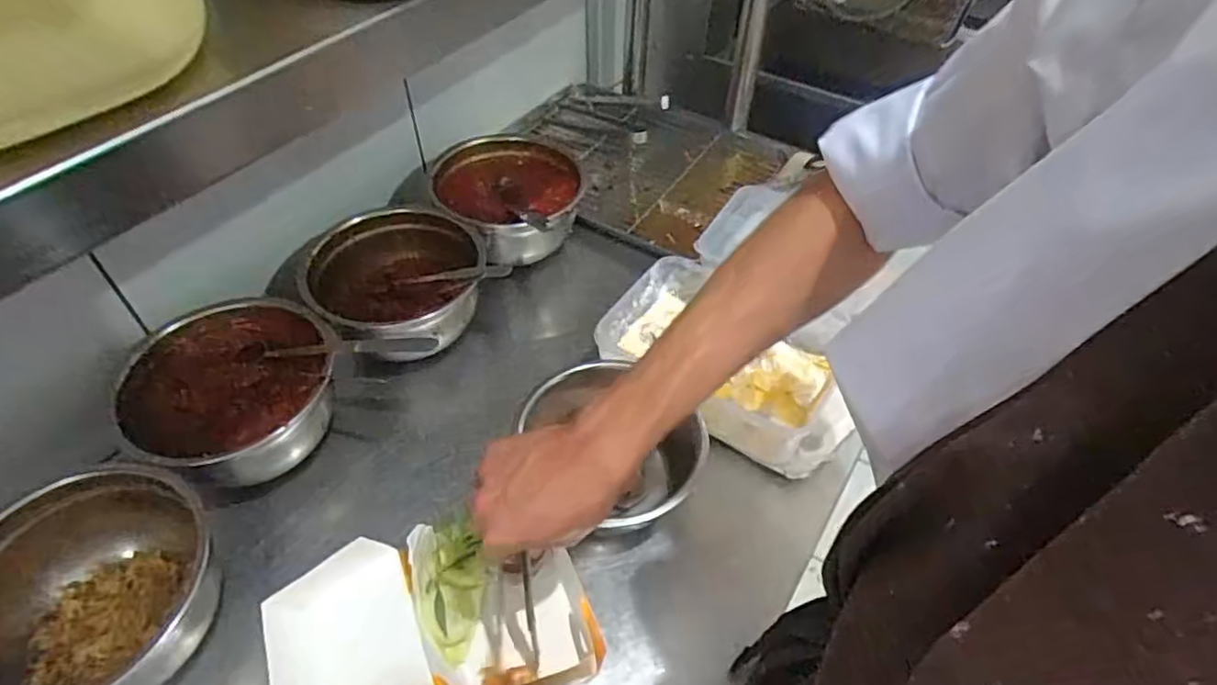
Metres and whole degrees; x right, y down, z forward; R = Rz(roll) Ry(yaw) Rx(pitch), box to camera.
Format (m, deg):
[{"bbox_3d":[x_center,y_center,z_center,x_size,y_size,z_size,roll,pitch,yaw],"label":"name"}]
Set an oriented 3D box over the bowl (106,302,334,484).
[{"bbox_3d":[-0.352,0.060,0.656,0.183,0.107,0.183,0,47,0],"label":"bowl"}]

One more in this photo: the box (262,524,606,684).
[{"bbox_3d":[-0.140,0.230,0.538,0.243,0.072,0.156,-19,50,-16],"label":"box"}]

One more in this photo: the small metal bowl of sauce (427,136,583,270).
[{"bbox_3d":[-0.125,-0.181,0.860,0.177,0.087,0.197,-9,48,-8],"label":"small metal bowl of sauce"}]

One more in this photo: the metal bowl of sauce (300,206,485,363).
[{"bbox_3d":[-0.236,-0.053,0.758,0.188,0.107,0.181,0,47,0],"label":"metal bowl of sauce"}]

